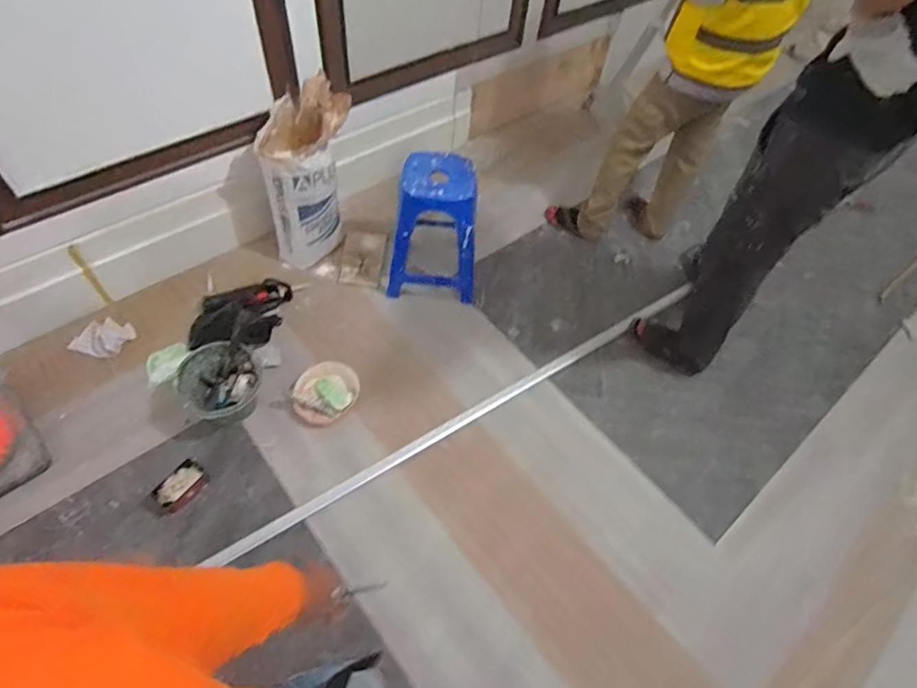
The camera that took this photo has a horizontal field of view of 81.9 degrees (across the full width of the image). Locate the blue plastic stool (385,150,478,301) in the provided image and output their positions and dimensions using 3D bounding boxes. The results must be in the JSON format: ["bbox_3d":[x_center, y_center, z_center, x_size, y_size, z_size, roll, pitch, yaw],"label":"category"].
[{"bbox_3d":[-0.088,-0.416,1.948,0.310,0.467,0.298,4,55,-3],"label":"blue plastic stool"}]

